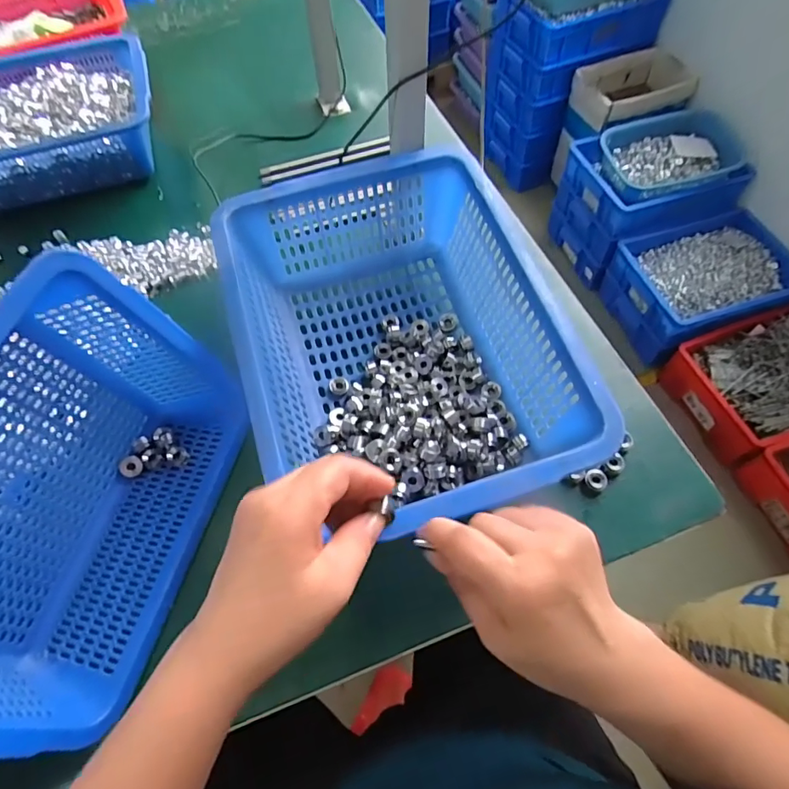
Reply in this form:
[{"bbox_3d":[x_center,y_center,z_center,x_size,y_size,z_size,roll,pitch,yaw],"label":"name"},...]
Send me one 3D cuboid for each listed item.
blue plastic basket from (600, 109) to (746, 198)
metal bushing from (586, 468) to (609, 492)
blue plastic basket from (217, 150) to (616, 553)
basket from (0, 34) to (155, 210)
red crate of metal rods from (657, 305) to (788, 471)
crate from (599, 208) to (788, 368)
[{"bbox_3d":[0.781,-0.702,1.436,0.398,0.116,0.264,-23,63,-11],"label":"blue plastic basket"},{"bbox_3d":[0.188,0.079,0.455,0.019,0.013,0.020,-1,61,1],"label":"metal bushing"},{"bbox_3d":[0.000,-0.048,0.466,0.269,0.122,0.356,-15,62,-6],"label":"blue plastic basket"},{"bbox_3d":[-0.486,-0.383,0.681,0.300,0.094,0.233,-18,62,-8],"label":"basket"},{"bbox_3d":[1.039,-0.063,1.299,0.576,0.171,0.346,-18,62,-8],"label":"red crate of metal rods"},{"bbox_3d":[0.902,-0.328,1.442,0.526,0.182,0.337,-19,63,-9],"label":"crate"}]

